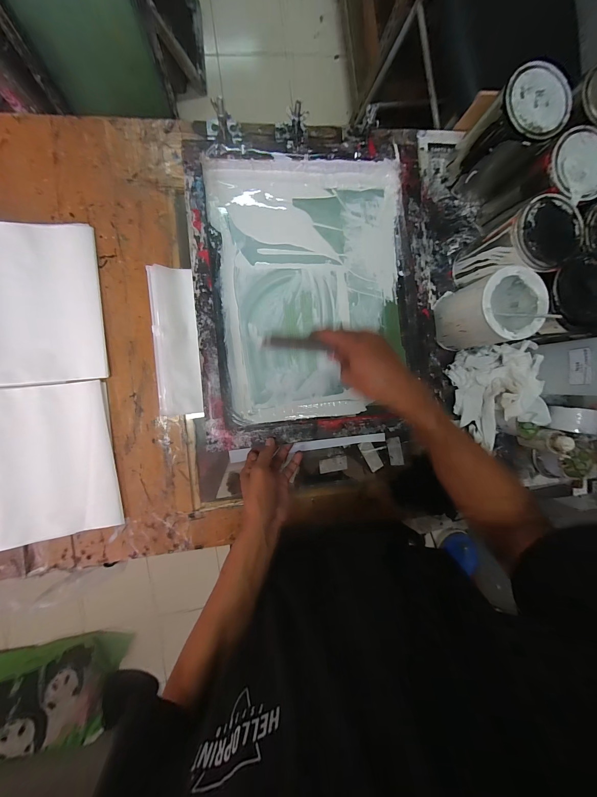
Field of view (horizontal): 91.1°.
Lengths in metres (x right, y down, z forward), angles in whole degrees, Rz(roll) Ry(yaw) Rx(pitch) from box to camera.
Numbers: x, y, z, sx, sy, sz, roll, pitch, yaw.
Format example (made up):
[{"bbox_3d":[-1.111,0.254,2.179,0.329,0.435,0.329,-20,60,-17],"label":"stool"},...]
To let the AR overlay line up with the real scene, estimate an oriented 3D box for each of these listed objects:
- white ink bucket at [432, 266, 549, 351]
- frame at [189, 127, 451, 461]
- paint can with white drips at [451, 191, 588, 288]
[{"bbox_3d":[0.327,-0.154,0.512,0.118,0.146,0.115,0,87,-8],"label":"white ink bucket"},{"bbox_3d":[0.050,-0.187,0.505,0.432,0.047,0.501,-5,87,-8],"label":"frame"},{"bbox_3d":[0.366,-0.247,0.507,0.108,0.157,0.108,-31,92,-7],"label":"paint can with white drips"}]

